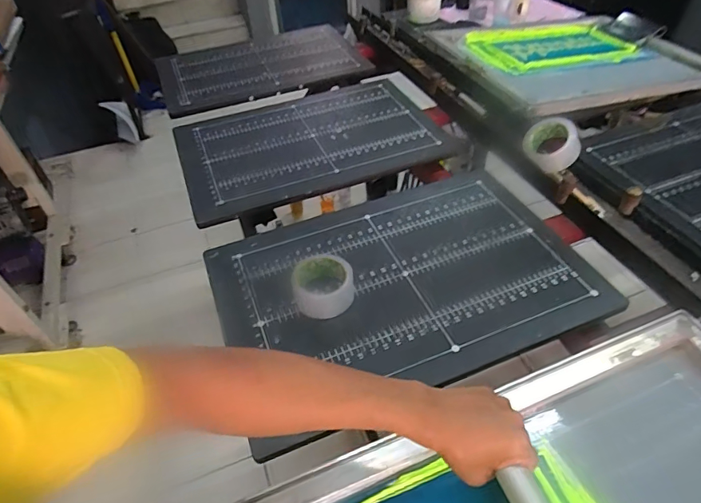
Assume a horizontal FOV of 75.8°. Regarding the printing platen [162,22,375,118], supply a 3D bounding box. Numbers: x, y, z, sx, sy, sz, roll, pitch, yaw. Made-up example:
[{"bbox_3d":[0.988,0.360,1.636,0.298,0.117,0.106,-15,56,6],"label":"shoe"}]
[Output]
[{"bbox_3d":[-0.282,-0.586,1.383,0.606,0.031,0.433,-19,48,-11],"label":"printing platen"}]

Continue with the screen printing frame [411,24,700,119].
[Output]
[{"bbox_3d":[0.564,-0.539,1.221,0.670,0.045,0.542,-13,47,-15],"label":"screen printing frame"}]

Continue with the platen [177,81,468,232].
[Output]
[{"bbox_3d":[-0.096,-0.278,1.065,0.598,0.029,0.387,-20,48,-12],"label":"platen"}]

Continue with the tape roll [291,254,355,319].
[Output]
[{"bbox_3d":[-0.045,0.056,0.727,0.097,0.046,0.105,-3,47,3],"label":"tape roll"}]

